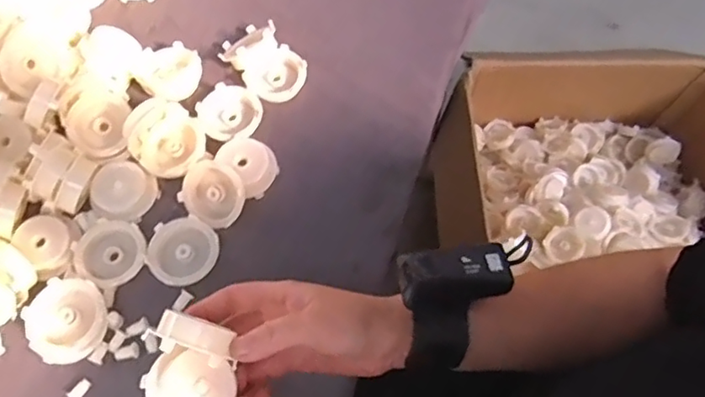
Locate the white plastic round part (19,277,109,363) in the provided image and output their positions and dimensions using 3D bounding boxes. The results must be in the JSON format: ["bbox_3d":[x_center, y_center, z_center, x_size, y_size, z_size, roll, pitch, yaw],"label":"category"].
[{"bbox_3d":[-0.208,0.089,0.423,0.053,0.027,0.056,1,67,-1],"label":"white plastic round part"}]

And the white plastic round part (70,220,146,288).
[{"bbox_3d":[-0.190,0.042,0.448,0.051,0.012,0.053,1,67,-1],"label":"white plastic round part"}]

